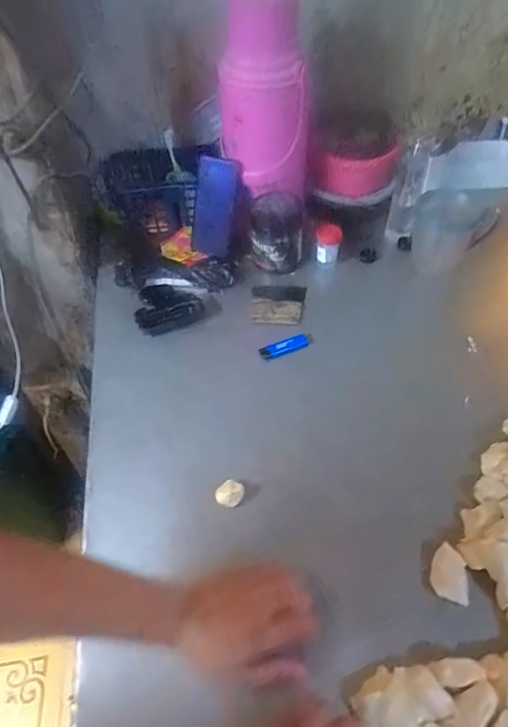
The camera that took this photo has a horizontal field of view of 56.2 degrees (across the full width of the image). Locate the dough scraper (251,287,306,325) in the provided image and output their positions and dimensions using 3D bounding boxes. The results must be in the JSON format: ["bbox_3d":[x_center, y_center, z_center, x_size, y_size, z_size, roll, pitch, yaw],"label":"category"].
[{"bbox_3d":[0.039,-0.096,0.790,0.087,0.007,0.087,2,50,5],"label":"dough scraper"}]

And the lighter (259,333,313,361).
[{"bbox_3d":[0.051,-0.026,0.734,0.087,0.008,0.025,-20,52,-13],"label":"lighter"}]

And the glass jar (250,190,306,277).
[{"bbox_3d":[0.041,-0.223,0.829,0.088,0.109,0.086,1,50,4],"label":"glass jar"}]

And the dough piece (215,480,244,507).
[{"bbox_3d":[-0.030,0.159,0.583,0.032,0.017,0.028,11,52,12],"label":"dough piece"}]

